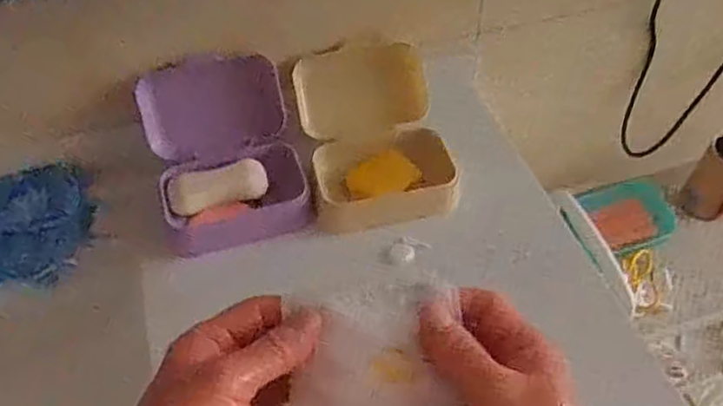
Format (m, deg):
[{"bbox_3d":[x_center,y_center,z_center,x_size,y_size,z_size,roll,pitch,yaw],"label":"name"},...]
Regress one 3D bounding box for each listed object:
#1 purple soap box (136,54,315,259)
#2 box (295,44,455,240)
[{"bbox_3d":[-0.128,-0.048,0.599,0.135,0.080,0.160,-15,52,-11],"label":"purple soap box"},{"bbox_3d":[0.010,-0.067,0.628,0.139,0.079,0.187,-9,51,-6],"label":"box"}]

